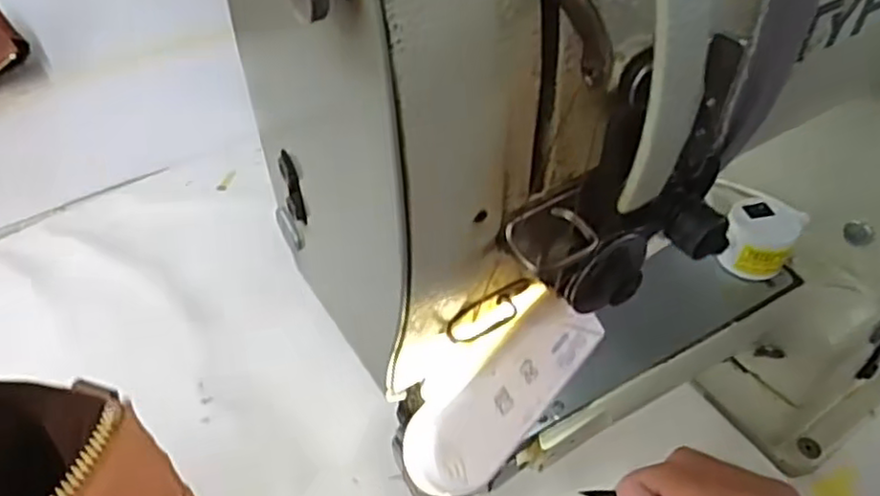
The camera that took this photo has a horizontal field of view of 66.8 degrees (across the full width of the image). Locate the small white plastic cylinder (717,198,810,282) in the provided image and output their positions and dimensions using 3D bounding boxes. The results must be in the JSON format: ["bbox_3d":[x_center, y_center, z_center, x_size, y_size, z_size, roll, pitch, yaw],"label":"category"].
[{"bbox_3d":[0.178,-0.006,0.372,0.036,0.032,0.036,26,52,25],"label":"small white plastic cylinder"}]

